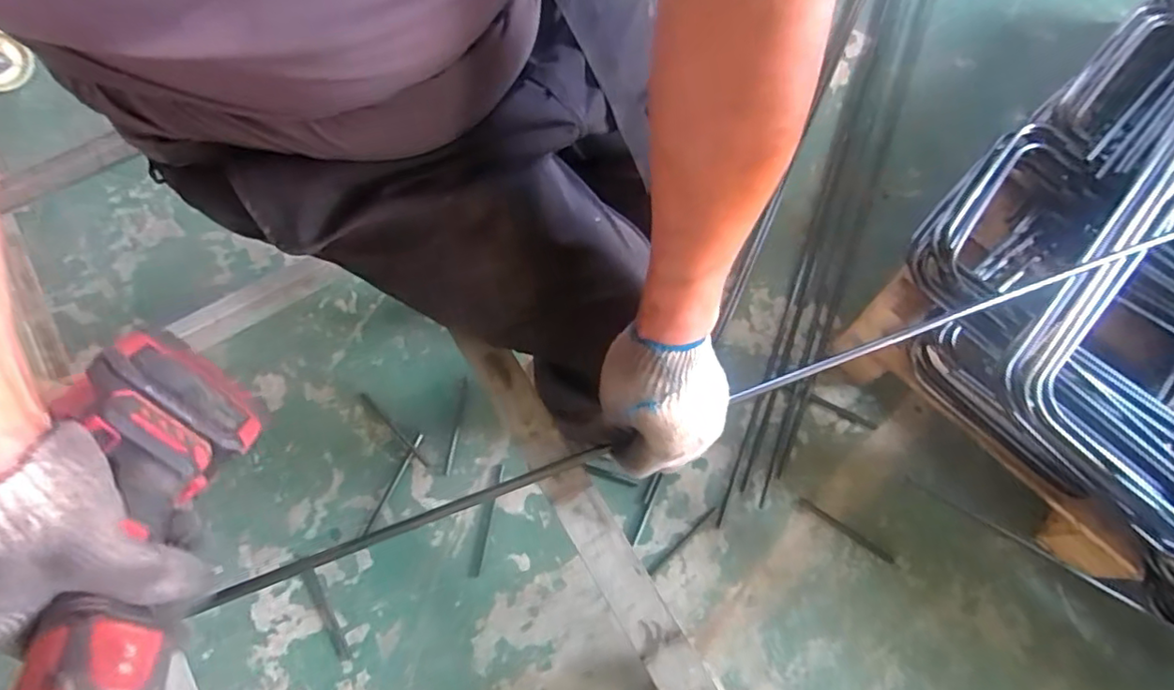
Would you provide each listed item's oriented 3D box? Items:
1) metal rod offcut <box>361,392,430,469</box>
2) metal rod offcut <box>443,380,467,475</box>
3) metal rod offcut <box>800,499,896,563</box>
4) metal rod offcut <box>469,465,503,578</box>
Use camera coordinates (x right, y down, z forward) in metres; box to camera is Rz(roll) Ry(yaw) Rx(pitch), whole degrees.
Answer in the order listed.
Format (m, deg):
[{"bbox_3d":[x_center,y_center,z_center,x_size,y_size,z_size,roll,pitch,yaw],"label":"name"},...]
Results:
[{"bbox_3d":[-0.343,0.152,1.069,0.013,0.004,0.180,-43,76,-14],"label":"metal rod offcut"},{"bbox_3d":[-0.233,0.145,1.081,0.015,0.010,0.171,7,71,3],"label":"metal rod offcut"},{"bbox_3d":[0.436,0.313,1.023,0.171,0.010,0.017,33,74,11],"label":"metal rod offcut"},{"bbox_3d":[-0.172,0.300,1.037,0.018,0.013,0.186,11,71,4],"label":"metal rod offcut"}]

